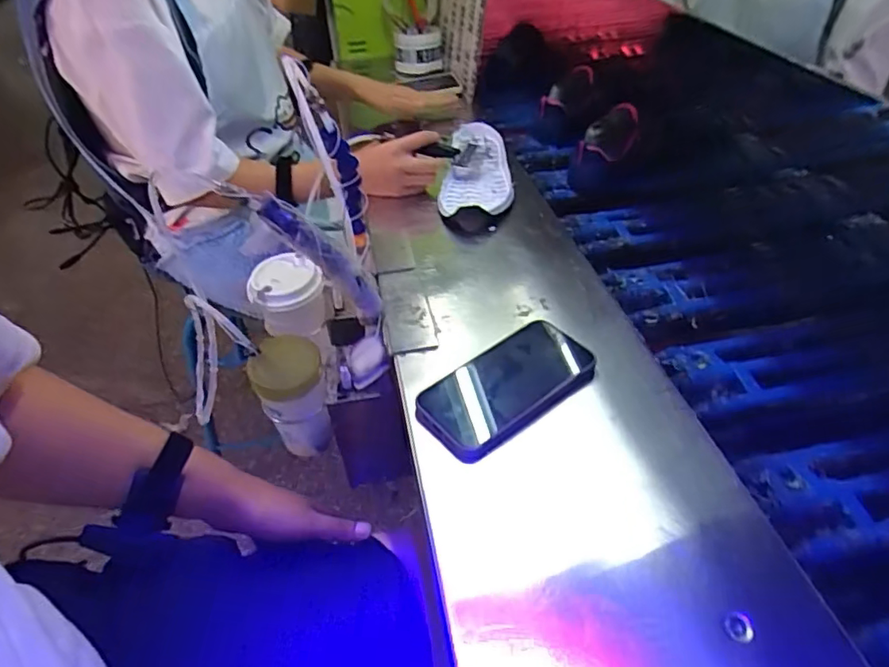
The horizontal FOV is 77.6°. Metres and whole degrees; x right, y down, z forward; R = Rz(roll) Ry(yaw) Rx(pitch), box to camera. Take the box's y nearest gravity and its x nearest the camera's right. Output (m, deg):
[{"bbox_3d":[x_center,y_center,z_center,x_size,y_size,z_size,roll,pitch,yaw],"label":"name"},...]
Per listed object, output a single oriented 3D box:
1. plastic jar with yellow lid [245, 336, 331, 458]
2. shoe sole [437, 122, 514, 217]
[{"bbox_3d":[-0.164,0.075,0.606,0.069,0.132,0.063,0,46,0],"label":"plastic jar with yellow lid"},{"bbox_3d":[0.045,-0.238,0.789,0.095,0.040,0.261,2,46,2],"label":"shoe sole"}]

